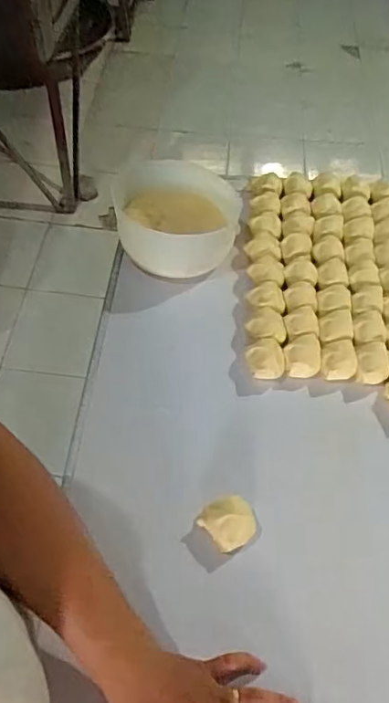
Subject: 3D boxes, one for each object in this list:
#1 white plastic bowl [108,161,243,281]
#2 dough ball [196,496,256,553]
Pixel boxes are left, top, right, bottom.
[{"bbox_3d":[-0.033,-0.186,0.782,0.167,0.082,0.145,15,56,7],"label":"white plastic bowl"},{"bbox_3d":[0.035,0.179,0.582,0.046,0.037,0.051,-33,64,-23],"label":"dough ball"}]

